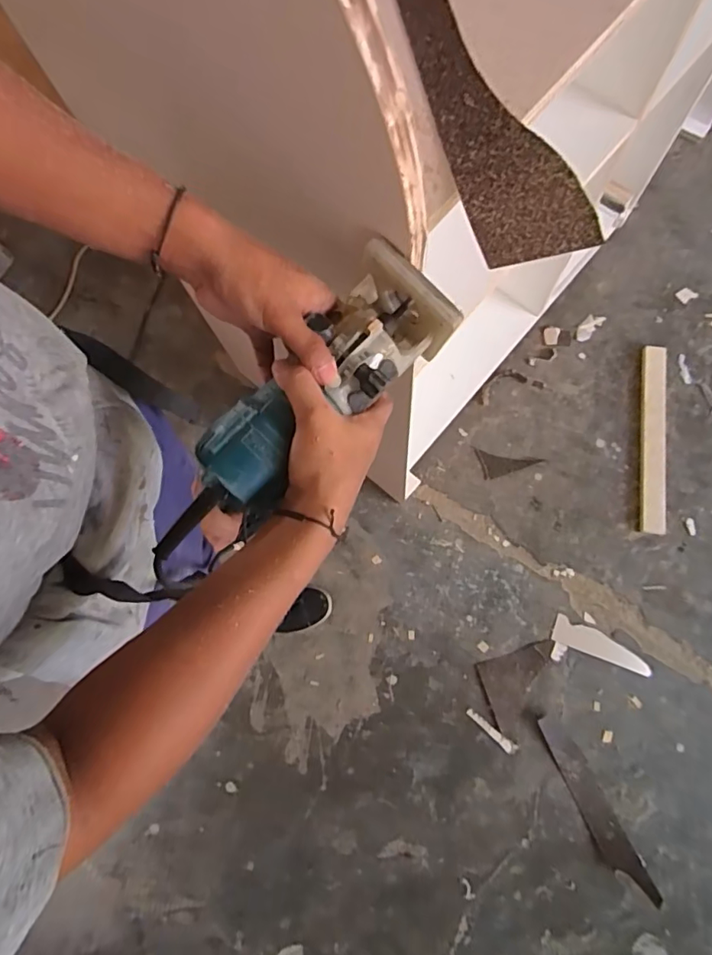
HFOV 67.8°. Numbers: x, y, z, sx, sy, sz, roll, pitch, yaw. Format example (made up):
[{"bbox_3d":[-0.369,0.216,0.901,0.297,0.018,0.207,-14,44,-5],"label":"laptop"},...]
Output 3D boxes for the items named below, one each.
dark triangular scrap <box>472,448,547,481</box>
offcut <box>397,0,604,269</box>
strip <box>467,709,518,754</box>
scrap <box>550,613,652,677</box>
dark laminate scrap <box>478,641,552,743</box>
[{"bbox_3d":[0.375,-0.023,1.317,0.163,0.004,0.073,11,77,4],"label":"dark triangular scrap"},{"bbox_3d":[0.086,-0.409,0.467,0.088,0.027,0.516,-14,76,1],"label":"offcut"},{"bbox_3d":[0.303,0.567,1.187,0.127,0.011,0.024,39,81,9],"label":"strip"},{"bbox_3d":[0.561,0.387,1.212,0.222,0.005,0.060,23,78,6],"label":"scrap"},{"bbox_3d":[0.382,0.478,1.194,0.171,0.006,0.166,-19,77,-3],"label":"dark laminate scrap"}]

